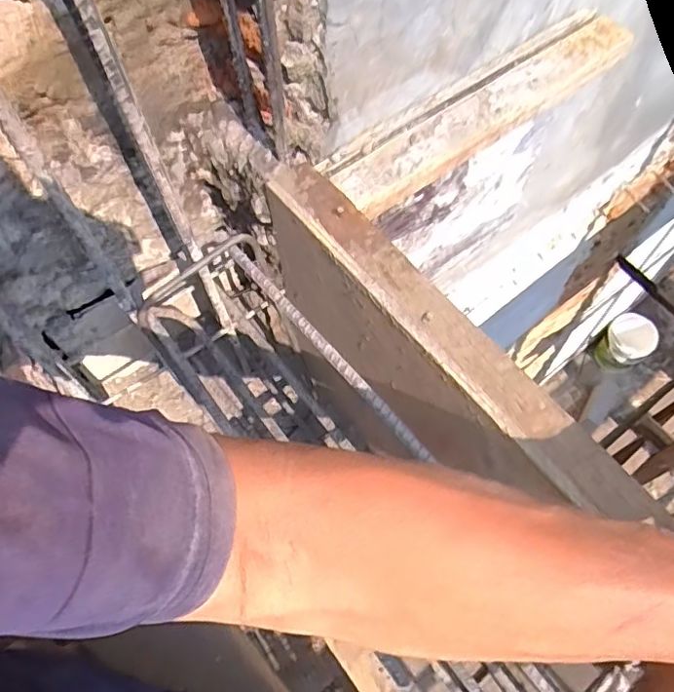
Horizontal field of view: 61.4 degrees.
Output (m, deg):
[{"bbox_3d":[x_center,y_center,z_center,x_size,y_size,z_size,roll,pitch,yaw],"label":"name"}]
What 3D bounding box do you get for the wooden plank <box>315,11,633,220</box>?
[{"bbox_3d":[0.160,-0.261,0.619,0.405,0.034,0.073,-35,68,-16],"label":"wooden plank"}]

